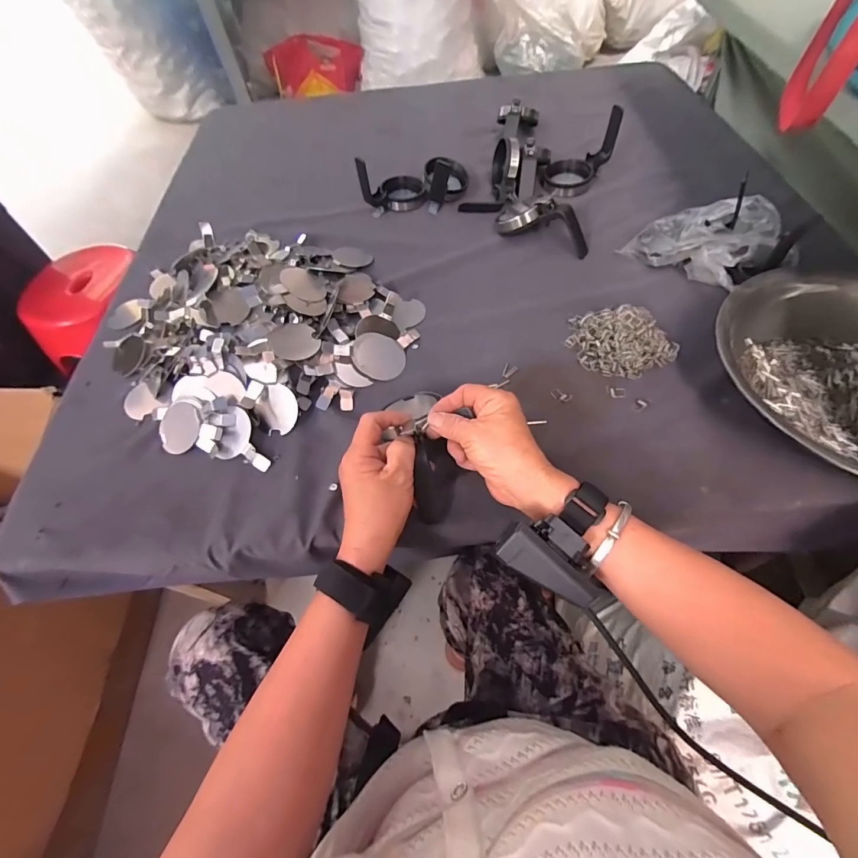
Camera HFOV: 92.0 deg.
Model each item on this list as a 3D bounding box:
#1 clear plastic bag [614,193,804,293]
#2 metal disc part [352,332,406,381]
[{"bbox_3d":[0.338,-0.226,0.495,0.087,0.073,0.162,-38,64,-18],"label":"clear plastic bag"},{"bbox_3d":[-0.059,-0.086,0.489,0.063,0.004,0.055,29,67,-2],"label":"metal disc part"}]

